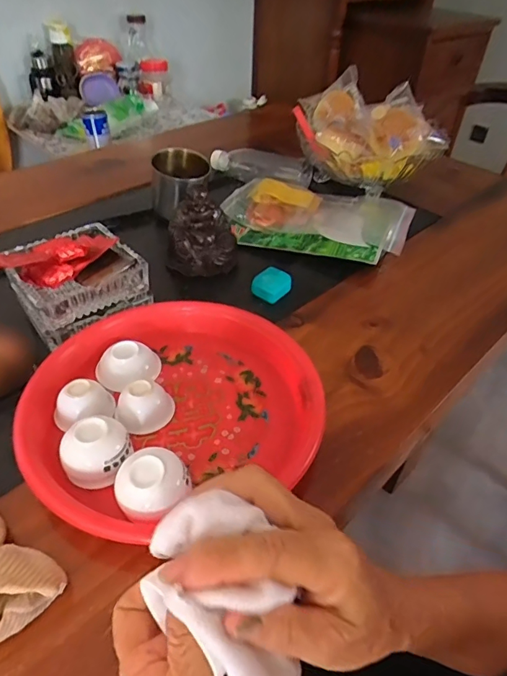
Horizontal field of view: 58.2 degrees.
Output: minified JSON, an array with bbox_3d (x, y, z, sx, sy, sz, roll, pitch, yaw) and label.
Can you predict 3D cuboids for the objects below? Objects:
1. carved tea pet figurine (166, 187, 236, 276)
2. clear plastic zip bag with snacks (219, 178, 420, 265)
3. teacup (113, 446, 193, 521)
[{"bbox_3d":[-0.067,-0.136,0.598,0.090,0.090,0.072,-2,44,-6],"label":"carved tea pet figurine"},{"bbox_3d":[0.096,-0.180,0.683,0.262,0.047,0.180,15,43,18],"label":"clear plastic zip bag with snacks"},{"bbox_3d":[-0.072,0.111,0.338,0.056,0.042,0.047,-12,46,-16],"label":"teacup"}]

